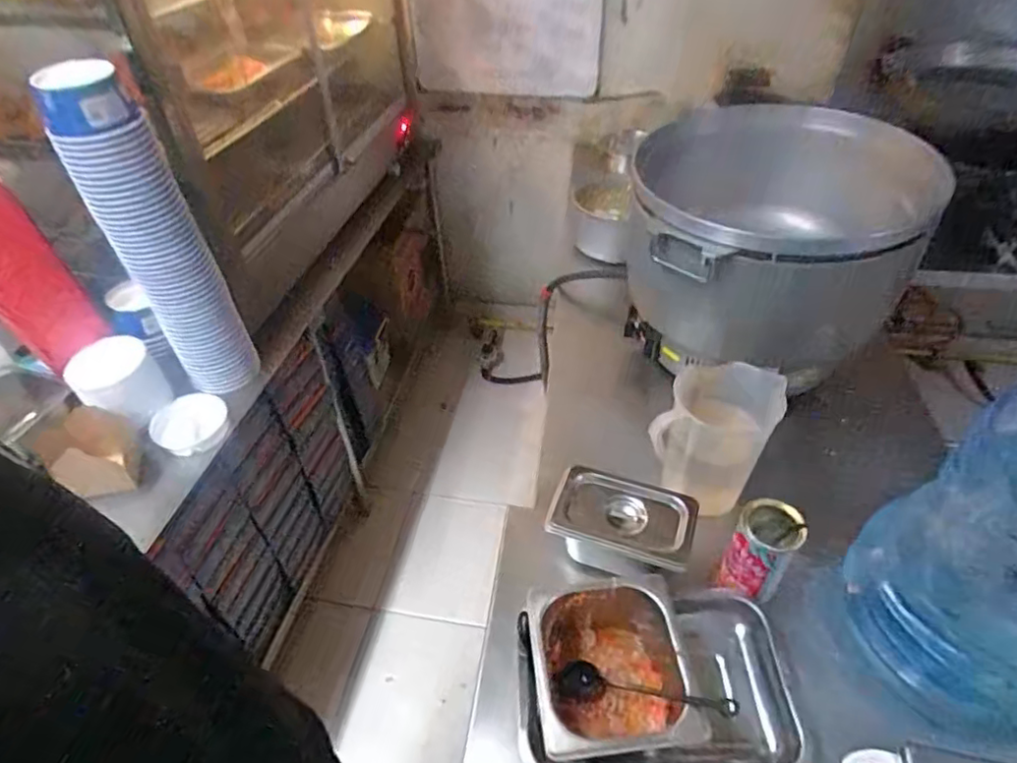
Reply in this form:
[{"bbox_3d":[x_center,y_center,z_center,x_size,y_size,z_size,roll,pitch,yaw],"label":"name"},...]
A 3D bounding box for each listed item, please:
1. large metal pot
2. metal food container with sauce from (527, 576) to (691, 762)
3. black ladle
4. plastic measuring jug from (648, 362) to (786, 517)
[{"bbox_3d":[0.431,-0.234,1.042,0.413,0.325,0.432,-1,43,1],"label":"large metal pot"},{"bbox_3d":[0.109,0.321,0.656,0.158,0.092,0.167,-6,44,-4],"label":"metal food container with sauce"},{"bbox_3d":[0.147,0.337,0.641,0.190,0.035,0.041,-9,36,35],"label":"black ladle"},{"bbox_3d":[0.301,0.097,0.895,0.140,0.223,0.138,25,50,26],"label":"plastic measuring jug"}]

